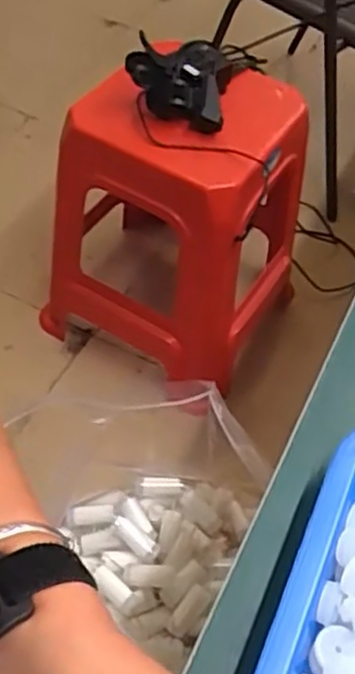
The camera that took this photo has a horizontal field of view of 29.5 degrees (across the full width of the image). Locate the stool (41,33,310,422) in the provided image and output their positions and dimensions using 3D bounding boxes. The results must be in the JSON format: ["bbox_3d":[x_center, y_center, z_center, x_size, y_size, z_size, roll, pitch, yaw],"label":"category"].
[{"bbox_3d":[0.014,-0.192,1.141,0.336,0.444,0.369,32,58,18],"label":"stool"}]

